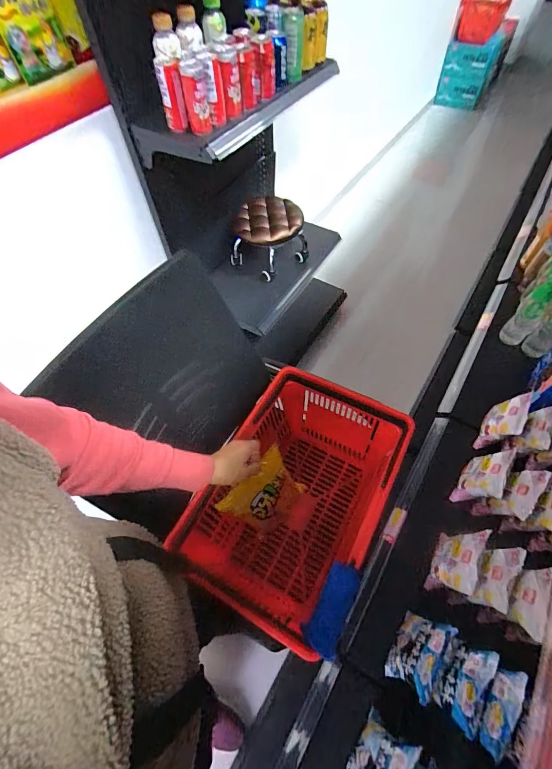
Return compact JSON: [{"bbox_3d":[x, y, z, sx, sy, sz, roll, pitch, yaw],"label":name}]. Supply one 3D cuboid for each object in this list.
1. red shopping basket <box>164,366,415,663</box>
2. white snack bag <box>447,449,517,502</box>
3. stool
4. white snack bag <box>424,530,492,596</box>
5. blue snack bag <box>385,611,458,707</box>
[{"bbox_3d":[0.049,0.244,0.759,0.318,0.287,0.471,24,62,17],"label":"red shopping basket"},{"bbox_3d":[0.516,0.233,0.869,0.073,0.133,0.119,23,62,17],"label":"white snack bag"},{"bbox_3d":[-0.019,-0.574,1.349,0.262,0.202,0.240,22,61,16],"label":"stool"},{"bbox_3d":[0.399,0.392,0.770,0.050,0.153,0.138,33,63,-12],"label":"white snack bag"},{"bbox_3d":[0.278,0.525,0.682,0.064,0.105,0.138,33,65,21],"label":"blue snack bag"}]

